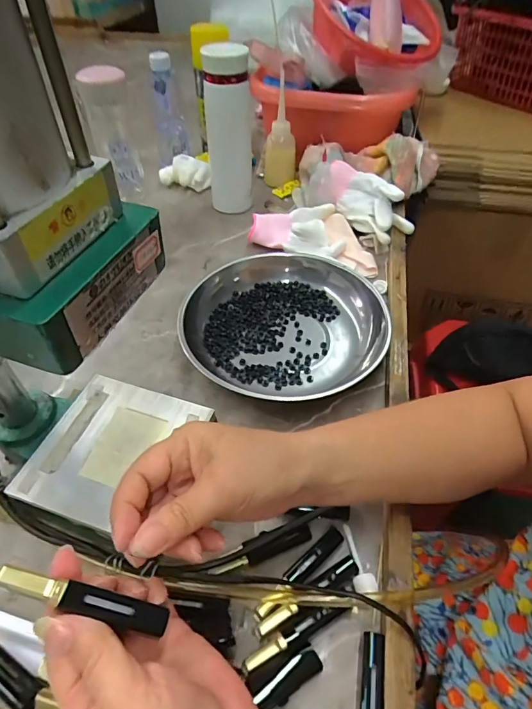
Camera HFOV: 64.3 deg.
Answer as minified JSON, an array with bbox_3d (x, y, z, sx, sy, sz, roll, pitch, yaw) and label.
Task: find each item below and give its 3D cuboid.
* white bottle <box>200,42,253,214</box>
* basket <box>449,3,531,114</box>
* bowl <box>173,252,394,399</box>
[{"bbox_3d":[-0.052,-0.313,0.609,0.064,0.213,0.054,-2,48,-3],"label":"white bottle"},{"bbox_3d":[0.479,-0.541,0.771,0.164,0.126,0.220,-26,53,-22],"label":"basket"},{"bbox_3d":[0.019,-0.037,0.472,0.210,0.057,0.208,0,48,0],"label":"bowl"}]

